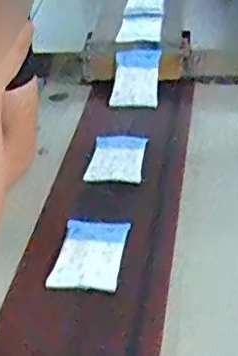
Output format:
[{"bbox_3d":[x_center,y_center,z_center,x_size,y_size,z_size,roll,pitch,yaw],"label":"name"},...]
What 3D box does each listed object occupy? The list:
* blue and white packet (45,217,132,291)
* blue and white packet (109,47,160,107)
[{"bbox_3d":[-0.036,0.097,0.872,0.085,0.010,0.134,4,37,10],"label":"blue and white packet"},{"bbox_3d":[0.033,-0.189,1.230,0.104,0.109,0.021,8,9,36],"label":"blue and white packet"}]

